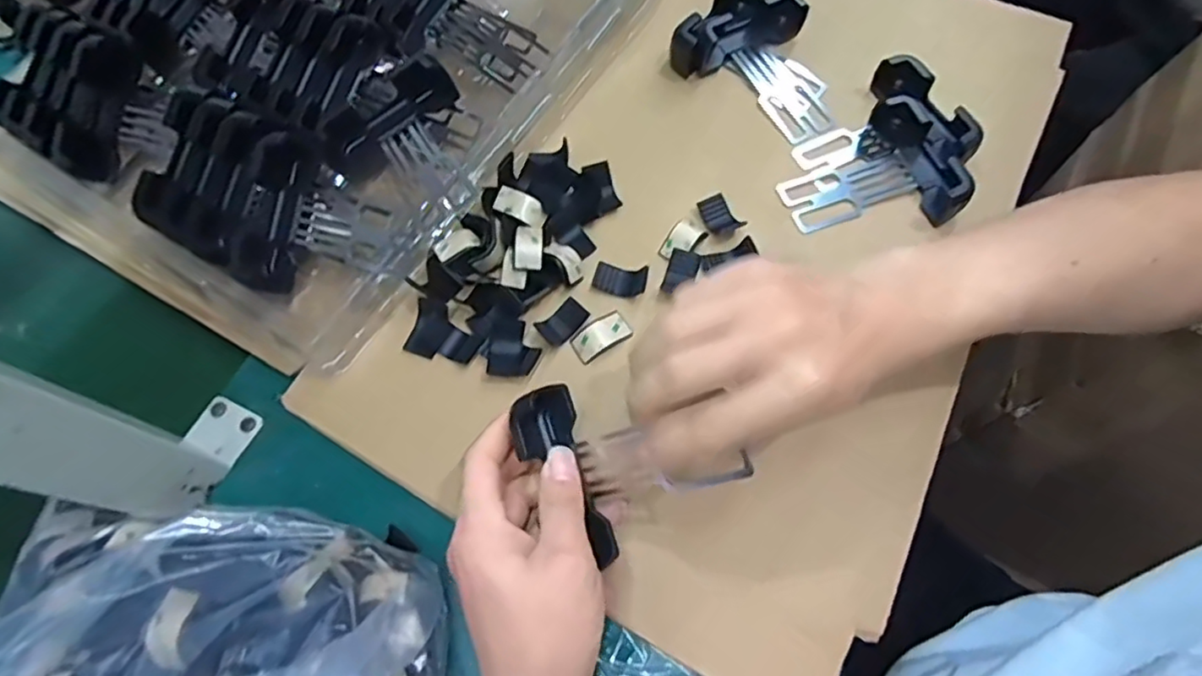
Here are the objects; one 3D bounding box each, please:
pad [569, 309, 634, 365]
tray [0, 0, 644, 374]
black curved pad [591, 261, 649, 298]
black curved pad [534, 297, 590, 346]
[{"bbox_3d":[0.000,-0.002,0.405,0.039,0.004,0.021,-32,69,-13],"label":"pad"},{"bbox_3d":[-0.192,-0.262,0.486,0.363,0.077,0.499,29,69,13],"label":"tray"},{"bbox_3d":[0.013,-0.041,0.421,0.036,0.009,0.022,12,66,6],"label":"black curved pad"},{"bbox_3d":[-0.025,-0.011,0.403,0.021,0.011,0.035,41,72,17],"label":"black curved pad"}]

